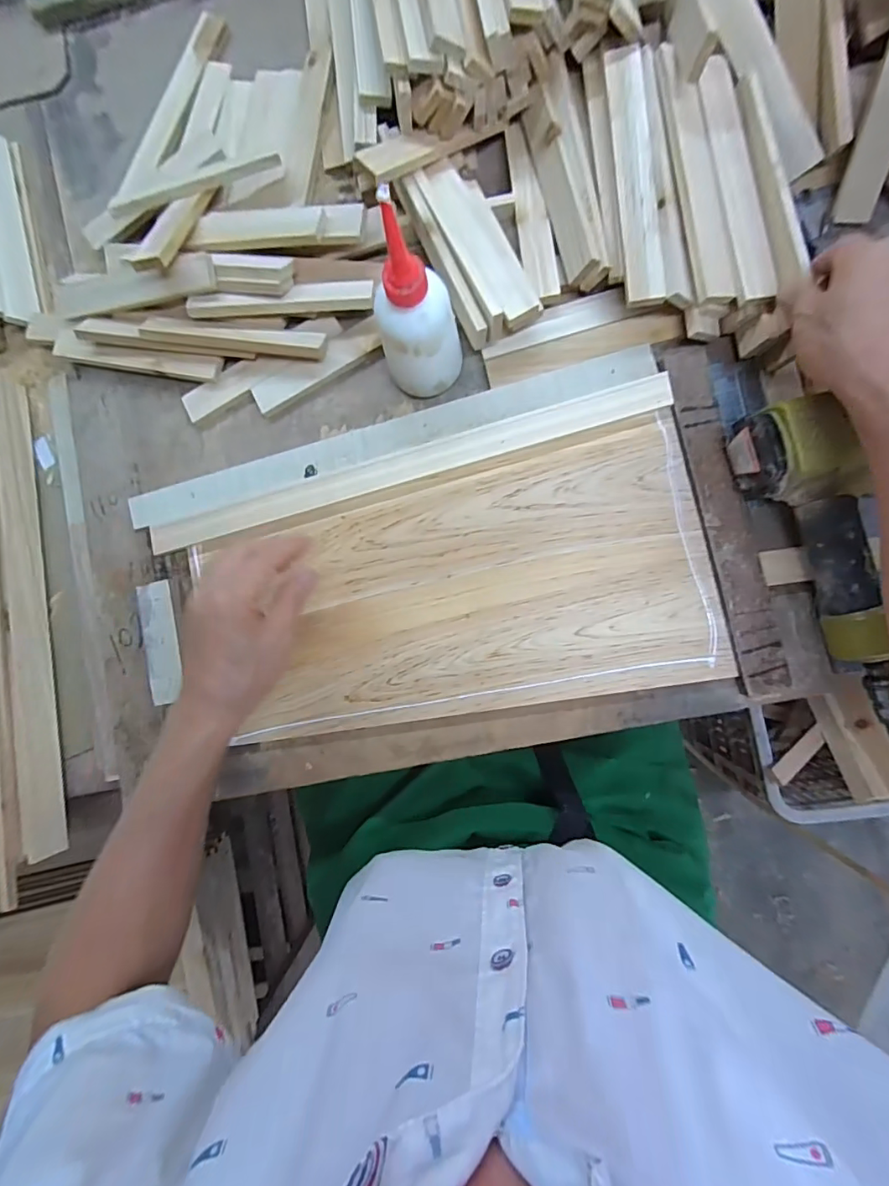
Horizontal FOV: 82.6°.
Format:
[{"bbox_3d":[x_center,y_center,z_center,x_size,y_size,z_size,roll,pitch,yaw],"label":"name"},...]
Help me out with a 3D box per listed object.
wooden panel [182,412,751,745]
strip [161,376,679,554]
[{"bbox_3d":[0.020,0.001,0.420,0.382,0.014,0.201,-12,86,6],"label":"wooden panel"},{"bbox_3d":[-0.035,-0.102,0.425,0.439,0.014,0.028,-15,86,6],"label":"strip"}]

